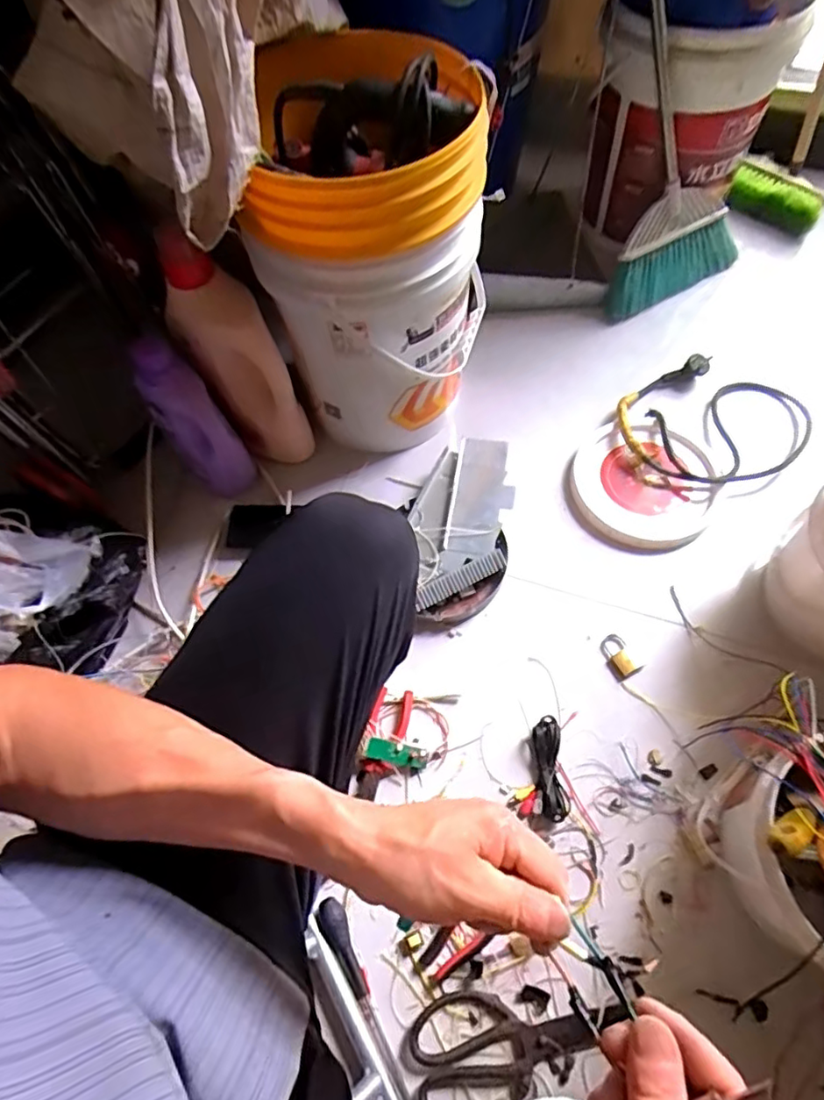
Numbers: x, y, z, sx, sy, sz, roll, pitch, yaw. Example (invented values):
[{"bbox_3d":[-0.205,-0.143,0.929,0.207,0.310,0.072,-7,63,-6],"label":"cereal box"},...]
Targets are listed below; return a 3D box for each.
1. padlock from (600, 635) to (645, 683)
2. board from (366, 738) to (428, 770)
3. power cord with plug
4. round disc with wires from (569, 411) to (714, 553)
[{"bbox_3d":[0.284,0.146,0.817,0.039,0.012,0.062,-25,64,-9],"label":"padlock"},{"bbox_3d":[-0.019,0.260,0.762,0.082,0.009,0.027,20,62,-19],"label":"board"},{"bbox_3d":[0.475,-0.201,0.949,0.259,0.061,0.255,-2,63,3],"label":"power cord with plug"},{"bbox_3d":[0.360,-0.108,0.928,0.207,0.025,0.220,-2,63,3],"label":"round disc with wires"}]

